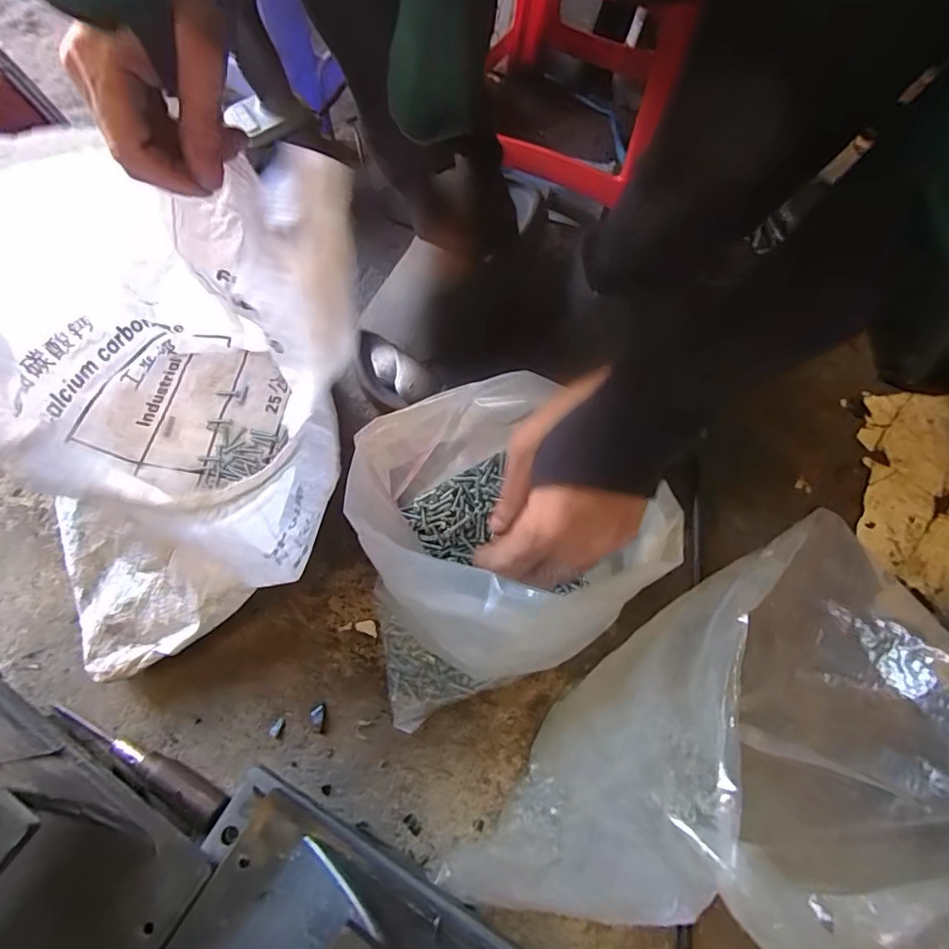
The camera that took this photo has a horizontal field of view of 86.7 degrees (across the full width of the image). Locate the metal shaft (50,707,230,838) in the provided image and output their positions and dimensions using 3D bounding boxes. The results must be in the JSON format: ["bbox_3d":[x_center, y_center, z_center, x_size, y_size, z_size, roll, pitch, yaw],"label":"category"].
[{"bbox_3d":[-0.238,0.202,0.355,0.146,0.025,0.021,27,69,9],"label":"metal shaft"}]

